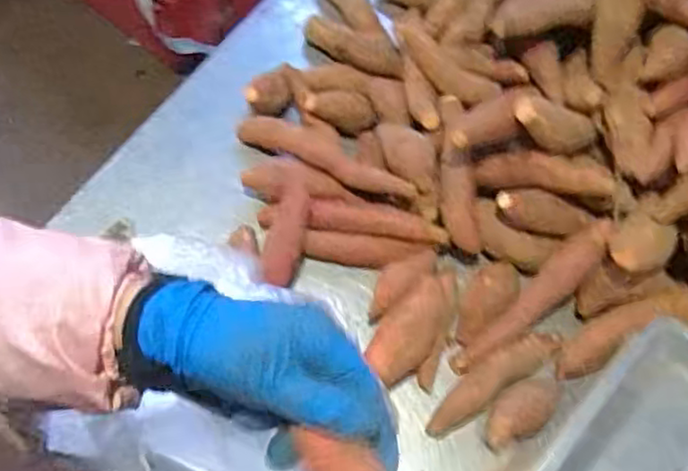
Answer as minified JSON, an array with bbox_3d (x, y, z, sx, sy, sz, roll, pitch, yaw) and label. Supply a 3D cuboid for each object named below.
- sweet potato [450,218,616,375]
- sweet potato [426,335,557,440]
[{"bbox_3d":[0.167,0.058,0.592,0.179,0.033,0.032,-42,74,4],"label":"sweet potato"},{"bbox_3d":[0.130,0.126,0.593,0.139,0.028,0.037,-29,71,-14],"label":"sweet potato"}]

